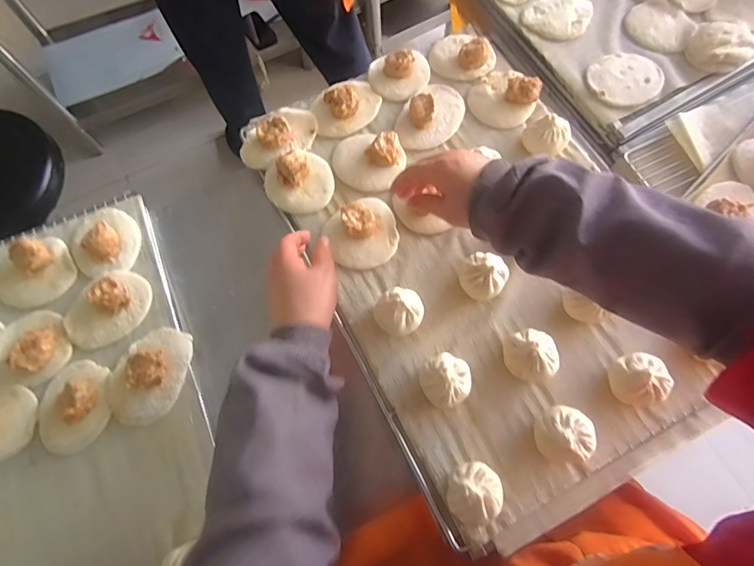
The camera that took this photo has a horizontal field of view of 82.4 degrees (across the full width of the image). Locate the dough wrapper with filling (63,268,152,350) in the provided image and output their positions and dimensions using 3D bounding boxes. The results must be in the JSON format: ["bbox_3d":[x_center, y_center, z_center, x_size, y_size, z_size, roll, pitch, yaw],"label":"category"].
[{"bbox_3d":[-0.334,0.028,0.525,0.101,0.041,0.080,-25,72,-7],"label":"dough wrapper with filling"}]

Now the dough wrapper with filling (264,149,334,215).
[{"bbox_3d":[-0.100,-0.137,0.558,0.086,0.030,0.085,0,71,1],"label":"dough wrapper with filling"}]

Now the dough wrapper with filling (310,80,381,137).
[{"bbox_3d":[-0.041,-0.250,0.603,0.096,0.021,0.073,-20,72,-6],"label":"dough wrapper with filling"}]

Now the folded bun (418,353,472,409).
[{"bbox_3d":[0.075,0.104,0.462,0.052,0.046,0.053,0,71,1],"label":"folded bun"}]

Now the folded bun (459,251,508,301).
[{"bbox_3d":[0.122,-0.005,0.497,0.048,0.048,0.047,0,71,1],"label":"folded bun"}]

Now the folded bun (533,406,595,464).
[{"bbox_3d":[0.190,0.154,0.442,0.051,0.044,0.051,0,71,1],"label":"folded bun"}]

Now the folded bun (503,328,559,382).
[{"bbox_3d":[0.168,0.080,0.471,0.050,0.043,0.054,0,71,1],"label":"folded bun"}]

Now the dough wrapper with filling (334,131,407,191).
[{"bbox_3d":[-0.014,-0.167,0.566,0.094,0.029,0.077,19,72,8],"label":"dough wrapper with filling"}]

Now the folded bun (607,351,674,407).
[{"bbox_3d":[0.276,0.102,0.455,0.046,0.045,0.053,-10,71,-2],"label":"folded bun"}]

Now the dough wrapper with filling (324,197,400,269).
[{"bbox_3d":[-0.016,-0.066,0.533,0.086,0.031,0.083,0,71,1],"label":"dough wrapper with filling"}]

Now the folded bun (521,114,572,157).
[{"bbox_3d":[0.220,-0.191,0.561,0.053,0.044,0.038,37,75,13],"label":"folded bun"}]

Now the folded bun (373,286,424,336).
[{"bbox_3d":[0.030,0.034,0.489,0.046,0.043,0.048,25,73,9],"label":"folded bun"}]

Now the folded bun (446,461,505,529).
[{"bbox_3d":[0.096,0.206,0.425,0.054,0.045,0.053,0,71,1],"label":"folded bun"}]

